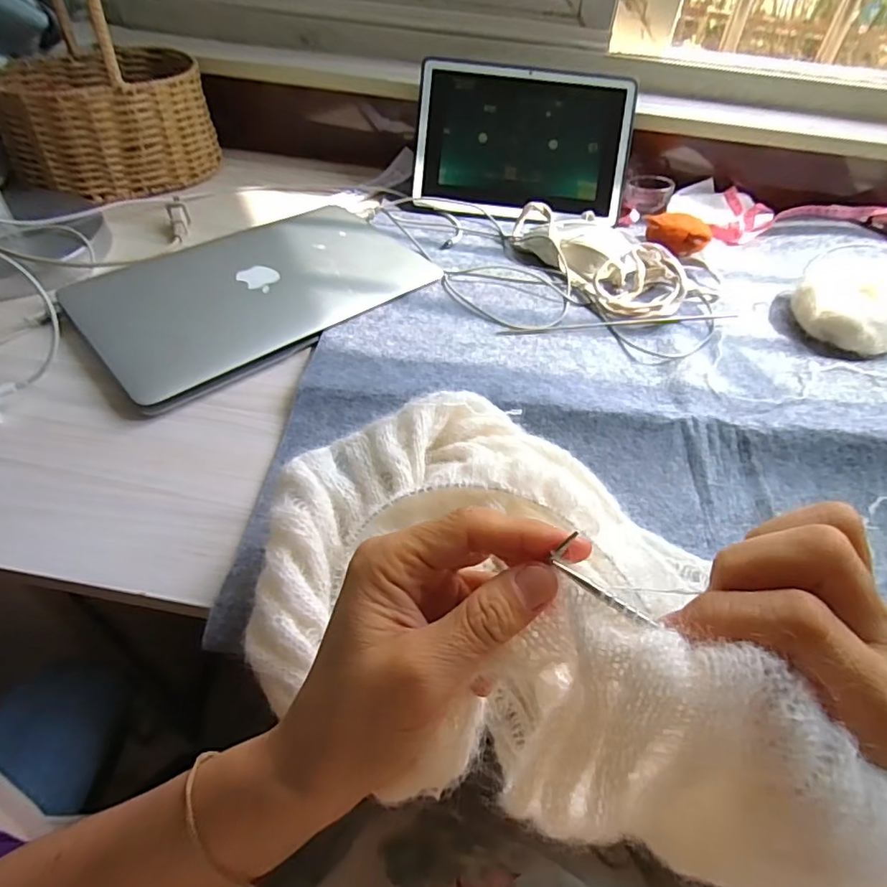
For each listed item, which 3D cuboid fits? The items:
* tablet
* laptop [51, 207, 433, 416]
[{"bbox_3d":[0.090,-0.342,0.629,0.239,0.152,0.016,8,13,0],"label":"tablet"},{"bbox_3d":[-0.171,-0.151,0.516,0.296,0.013,0.191,-31,58,-28],"label":"laptop"}]

